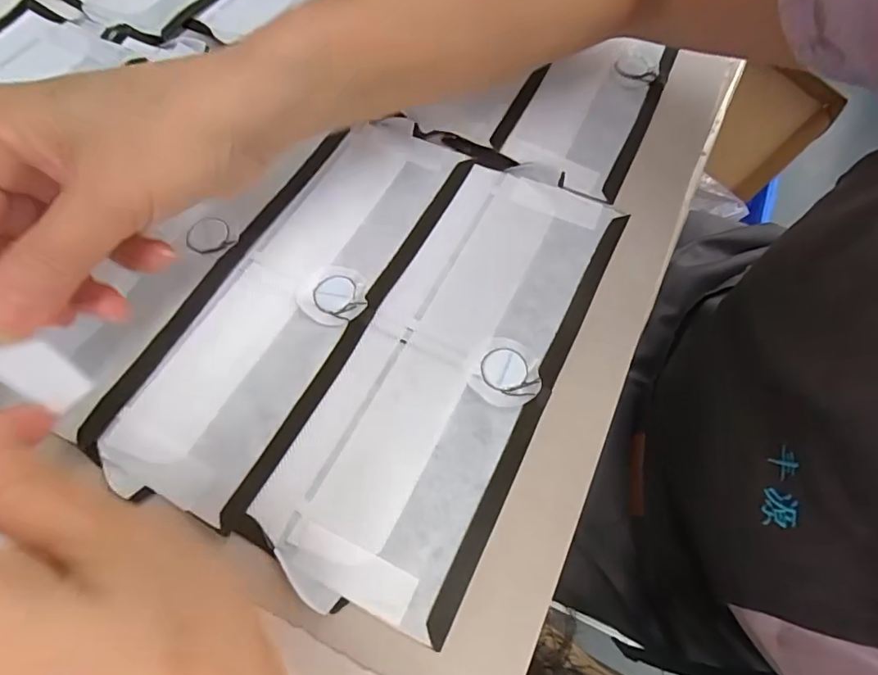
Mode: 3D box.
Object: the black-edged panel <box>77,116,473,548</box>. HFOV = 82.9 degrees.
[{"bbox_3d":[-0.074,-0.029,0.254,0.096,0.006,0.228,23,67,6],"label":"black-edged panel"}]

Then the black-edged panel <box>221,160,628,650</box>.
[{"bbox_3d":[0.006,0.005,0.244,0.103,0.009,0.233,26,67,8],"label":"black-edged panel"}]

